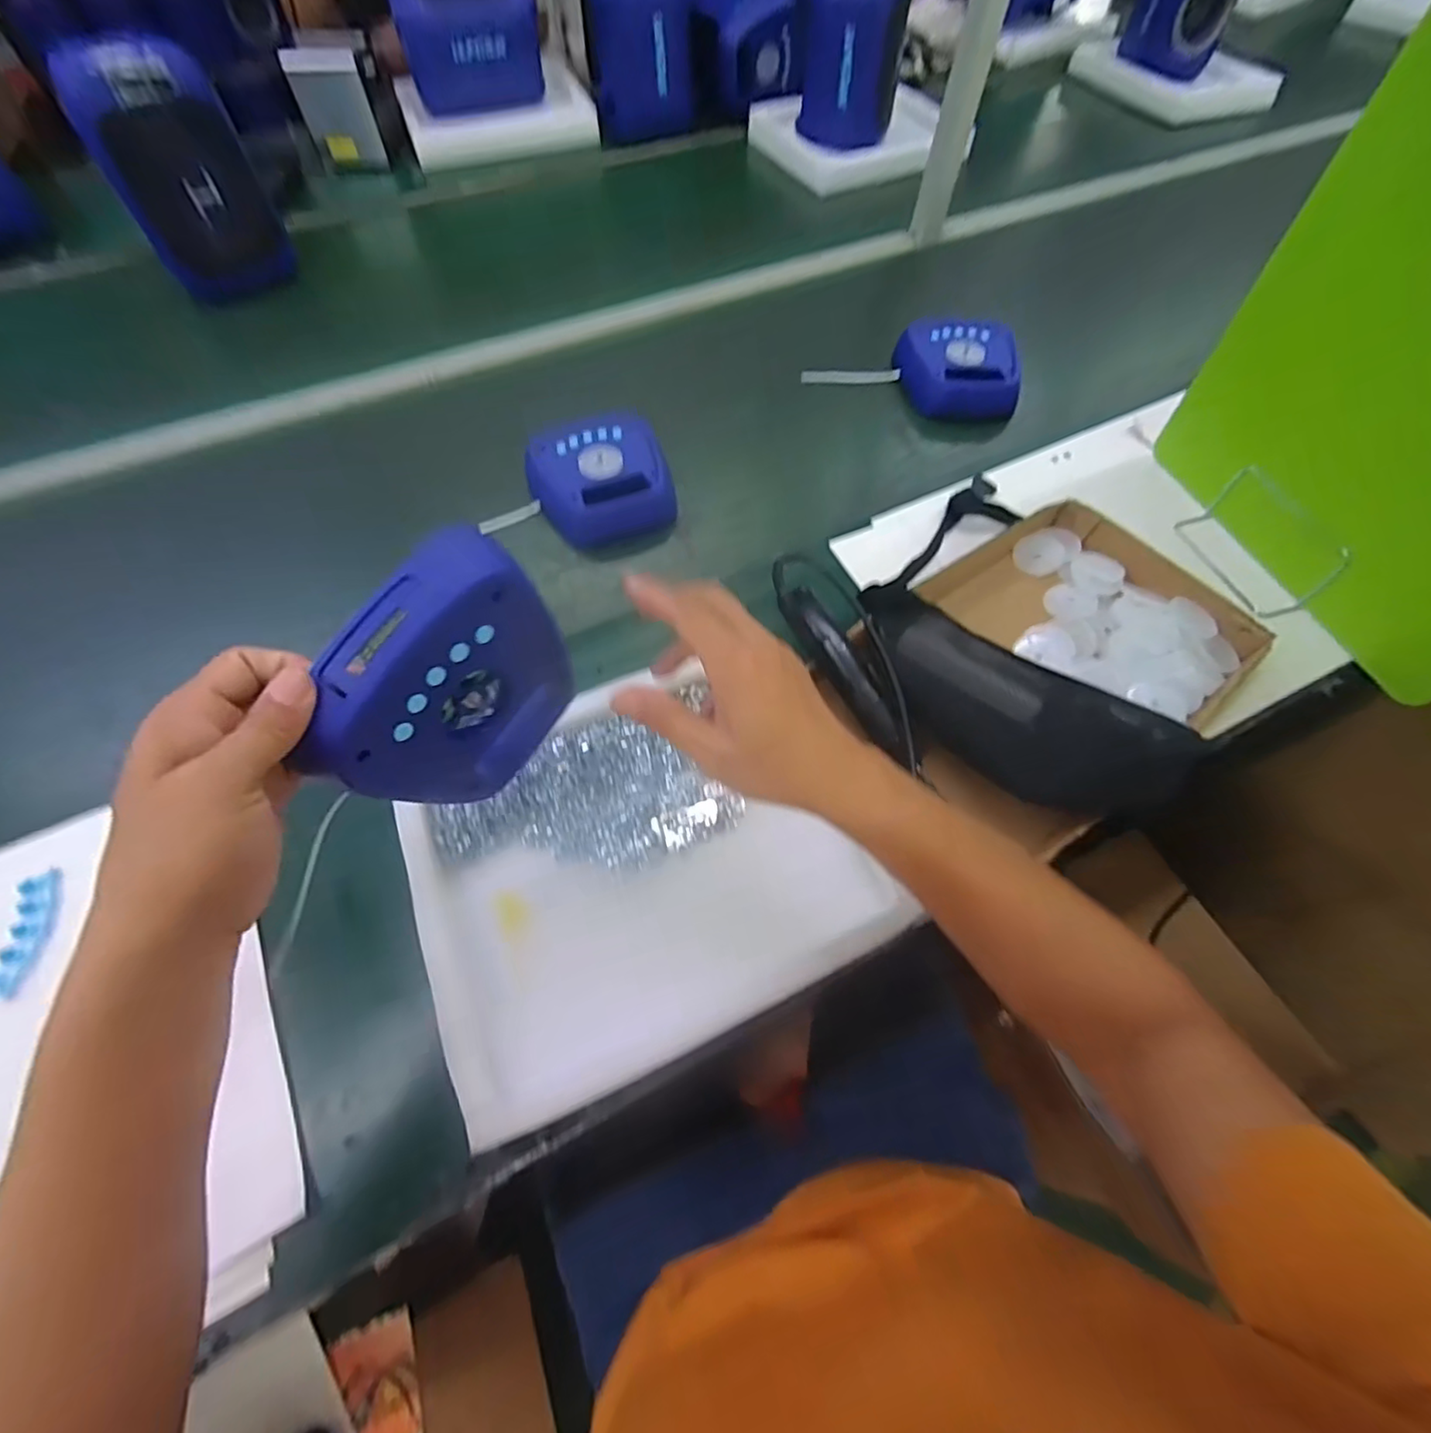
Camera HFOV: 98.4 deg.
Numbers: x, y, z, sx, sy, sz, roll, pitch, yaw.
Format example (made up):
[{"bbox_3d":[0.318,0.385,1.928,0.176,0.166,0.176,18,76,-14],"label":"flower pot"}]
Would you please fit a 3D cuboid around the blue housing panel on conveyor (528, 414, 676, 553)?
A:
[{"bbox_3d":[-0.135,-0.287,0.742,0.167,0.045,0.174,-16,62,-10],"label":"blue housing panel on conveyor"}]

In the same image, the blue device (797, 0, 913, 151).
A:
[{"bbox_3d":[0.239,-1.201,1.109,0.187,0.239,0.182,7,61,3],"label":"blue device"}]

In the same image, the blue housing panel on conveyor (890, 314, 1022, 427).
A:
[{"bbox_3d":[0.332,-0.482,0.862,0.159,0.064,0.162,-7,61,-5],"label":"blue housing panel on conveyor"}]

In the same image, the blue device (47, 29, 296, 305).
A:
[{"bbox_3d":[-0.748,-0.760,0.889,0.169,0.293,0.119,-26,64,-14],"label":"blue device"}]

